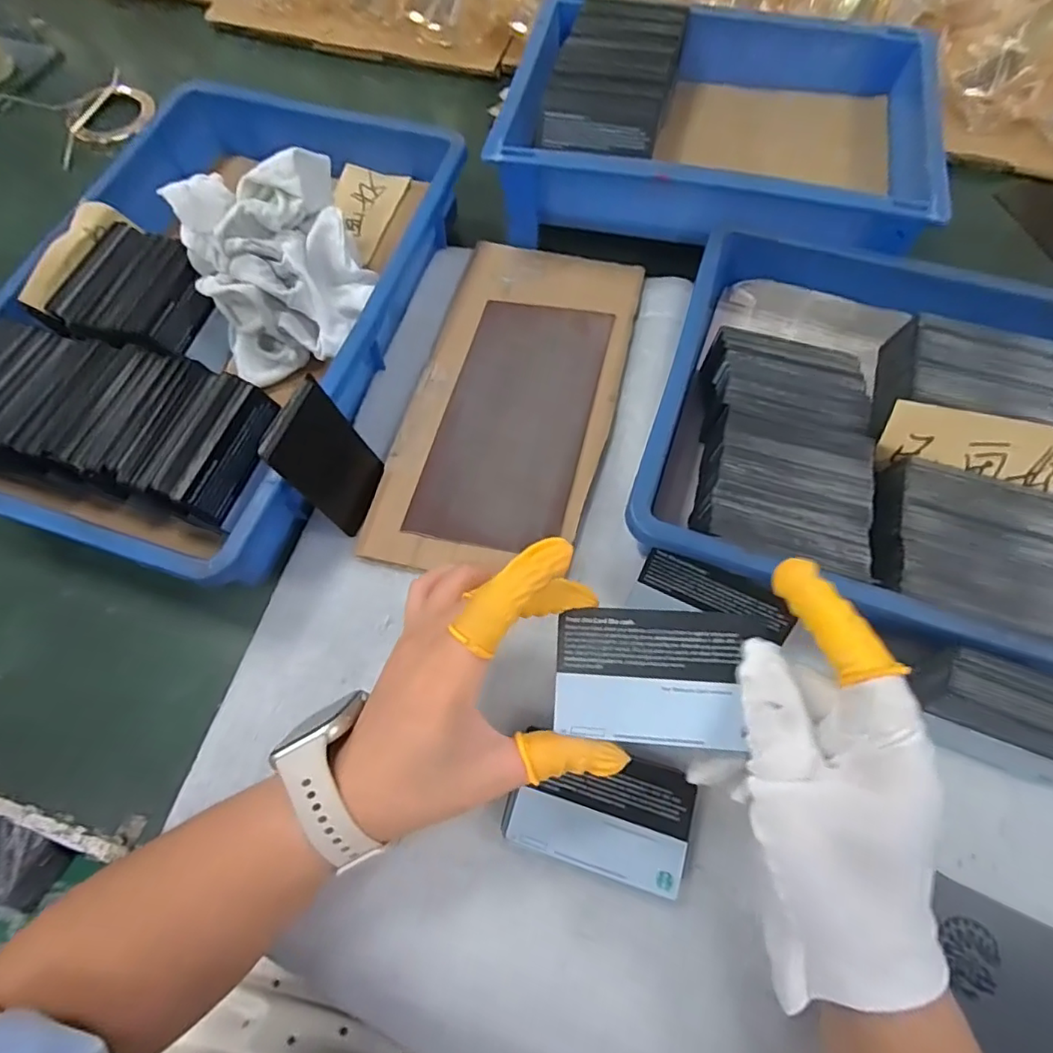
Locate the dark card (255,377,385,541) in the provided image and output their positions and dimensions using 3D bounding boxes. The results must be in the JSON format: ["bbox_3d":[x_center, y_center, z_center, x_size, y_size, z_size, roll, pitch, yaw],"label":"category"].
[{"bbox_3d":[-0.115,-0.040,0.337,0.011,0.084,0.056,11,64,24],"label":"dark card"}]

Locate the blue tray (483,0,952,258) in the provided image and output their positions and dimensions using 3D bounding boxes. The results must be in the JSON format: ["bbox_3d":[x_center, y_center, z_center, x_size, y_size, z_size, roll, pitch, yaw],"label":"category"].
[{"bbox_3d":[0.140,-0.302,0.437,0.298,0.071,0.212,14,69,4],"label":"blue tray"}]

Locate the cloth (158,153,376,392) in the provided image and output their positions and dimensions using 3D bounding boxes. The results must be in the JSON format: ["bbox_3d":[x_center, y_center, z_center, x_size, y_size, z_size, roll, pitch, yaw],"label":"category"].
[{"bbox_3d":[-0.167,-0.178,0.387,0.114,0.095,0.126,-10,68,-4],"label":"cloth"}]

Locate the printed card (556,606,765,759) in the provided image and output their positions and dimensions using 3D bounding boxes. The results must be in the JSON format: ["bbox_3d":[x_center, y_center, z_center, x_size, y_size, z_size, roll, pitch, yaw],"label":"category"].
[{"bbox_3d":[0.053,0.062,0.235,0.079,0.004,0.054,1,79,12],"label":"printed card"}]

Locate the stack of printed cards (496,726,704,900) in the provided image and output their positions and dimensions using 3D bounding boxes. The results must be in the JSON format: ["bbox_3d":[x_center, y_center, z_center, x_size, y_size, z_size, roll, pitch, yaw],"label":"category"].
[{"bbox_3d":[0.037,0.144,0.290,0.088,0.019,0.055,15,69,4],"label":"stack of printed cards"}]

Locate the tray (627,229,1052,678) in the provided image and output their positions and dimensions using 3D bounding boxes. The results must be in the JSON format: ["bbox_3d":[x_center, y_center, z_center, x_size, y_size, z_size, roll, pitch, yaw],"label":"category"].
[{"bbox_3d":[0.266,-0.048,0.337,0.368,0.056,0.266,18,69,5],"label":"tray"}]

